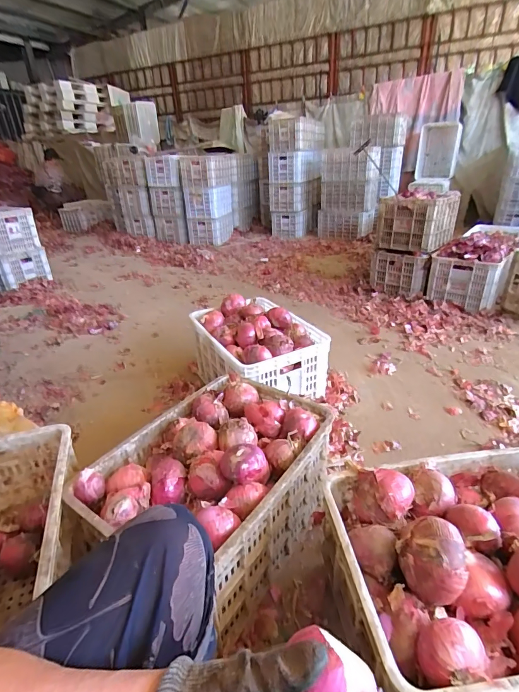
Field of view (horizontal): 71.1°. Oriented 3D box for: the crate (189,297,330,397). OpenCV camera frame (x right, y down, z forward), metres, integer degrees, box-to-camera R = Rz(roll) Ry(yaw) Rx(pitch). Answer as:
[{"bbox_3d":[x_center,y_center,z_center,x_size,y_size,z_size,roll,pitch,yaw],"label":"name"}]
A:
[{"bbox_3d":[-0.018,0.011,1.387,0.369,0.236,0.509,-21,33,-30],"label":"crate"}]

